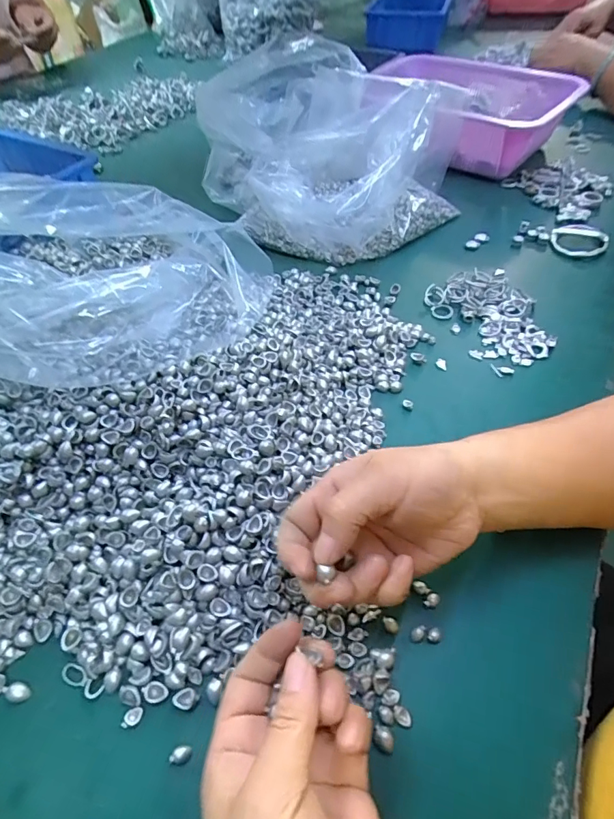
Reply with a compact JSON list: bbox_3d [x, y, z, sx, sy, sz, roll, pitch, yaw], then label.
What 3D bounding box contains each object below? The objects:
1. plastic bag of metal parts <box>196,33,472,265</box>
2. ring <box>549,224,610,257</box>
[{"bbox_3d":[0.013,-0.359,0.587,0.272,0.138,0.375,-29,55,-20],"label":"plastic bag of metal parts"},{"bbox_3d":[0.315,-0.199,0.519,0.058,0.014,0.063,24,56,20],"label":"ring"}]

